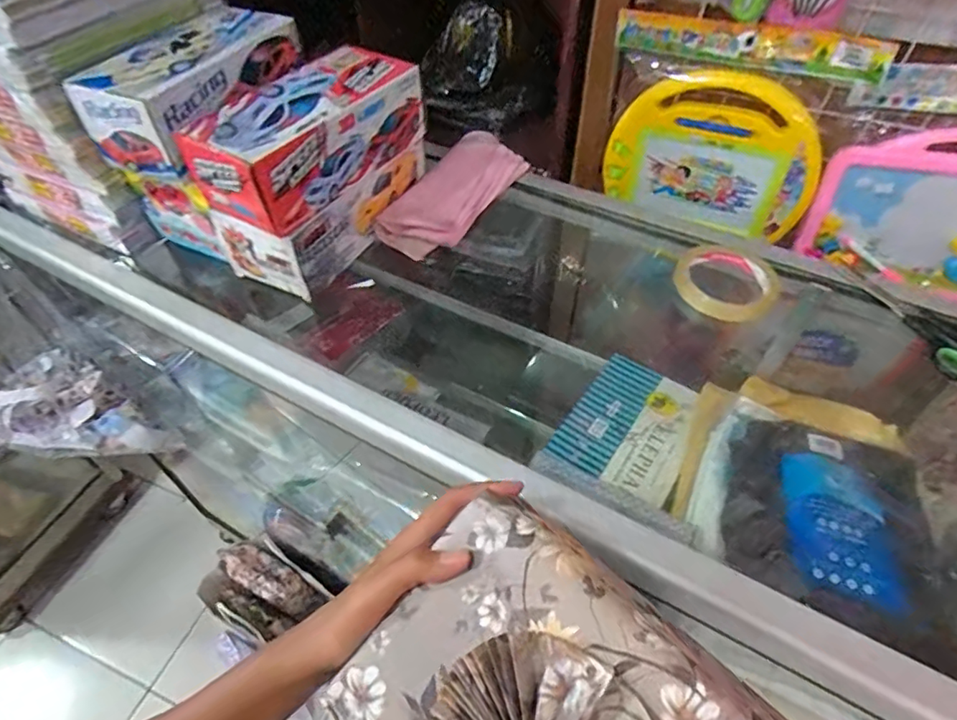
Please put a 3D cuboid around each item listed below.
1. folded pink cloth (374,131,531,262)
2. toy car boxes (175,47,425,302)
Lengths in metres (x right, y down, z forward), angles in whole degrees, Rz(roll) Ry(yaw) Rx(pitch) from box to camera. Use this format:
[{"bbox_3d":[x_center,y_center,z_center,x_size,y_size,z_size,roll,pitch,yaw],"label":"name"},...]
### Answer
[{"bbox_3d":[-0.023,-0.196,0.608,0.084,0.029,0.238,20,52,17],"label":"folded pink cloth"},{"bbox_3d":[-0.148,-0.186,0.521,0.094,0.142,0.219,23,53,19],"label":"toy car boxes"}]

